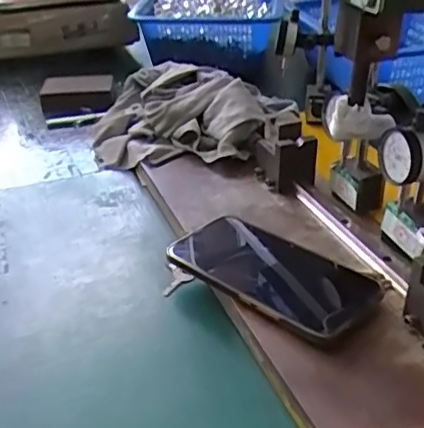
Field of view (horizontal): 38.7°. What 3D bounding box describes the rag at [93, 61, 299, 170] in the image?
[{"bbox_3d":[-0.024,-0.111,0.681,0.252,0.064,0.150,4,32,19],"label":"rag"}]

